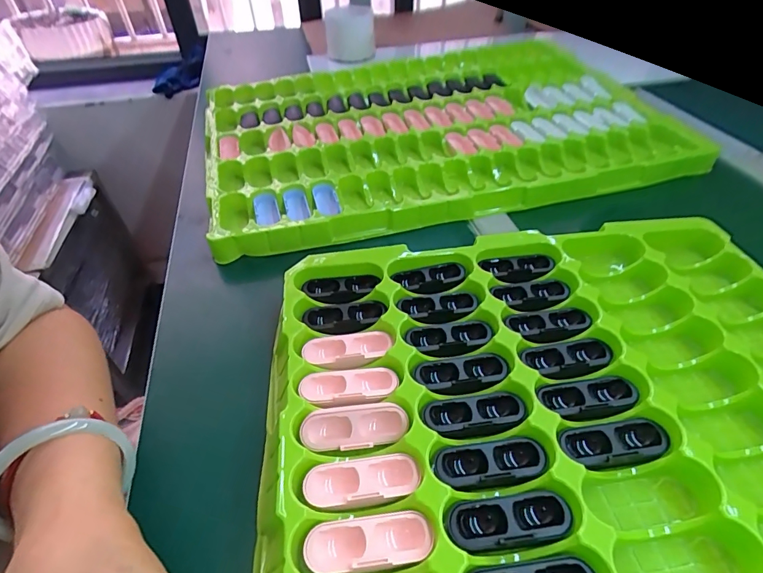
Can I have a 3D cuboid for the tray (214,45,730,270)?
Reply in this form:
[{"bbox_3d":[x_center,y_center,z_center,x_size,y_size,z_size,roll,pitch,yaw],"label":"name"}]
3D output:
[{"bbox_3d":[0.075,-0.219,0.540,0.559,0.040,0.392,-10,45,-8],"label":"tray"}]

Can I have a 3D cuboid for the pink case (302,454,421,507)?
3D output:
[{"bbox_3d":[-0.011,0.109,0.234,0.063,0.008,0.023,-7,45,-5],"label":"pink case"}]

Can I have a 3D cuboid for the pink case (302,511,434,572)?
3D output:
[{"bbox_3d":[-0.006,0.131,0.213,0.064,0.007,0.023,-6,45,-4],"label":"pink case"}]

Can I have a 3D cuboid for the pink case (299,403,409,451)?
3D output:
[{"bbox_3d":[-0.016,0.084,0.253,0.064,0.010,0.022,-6,45,-4],"label":"pink case"}]

